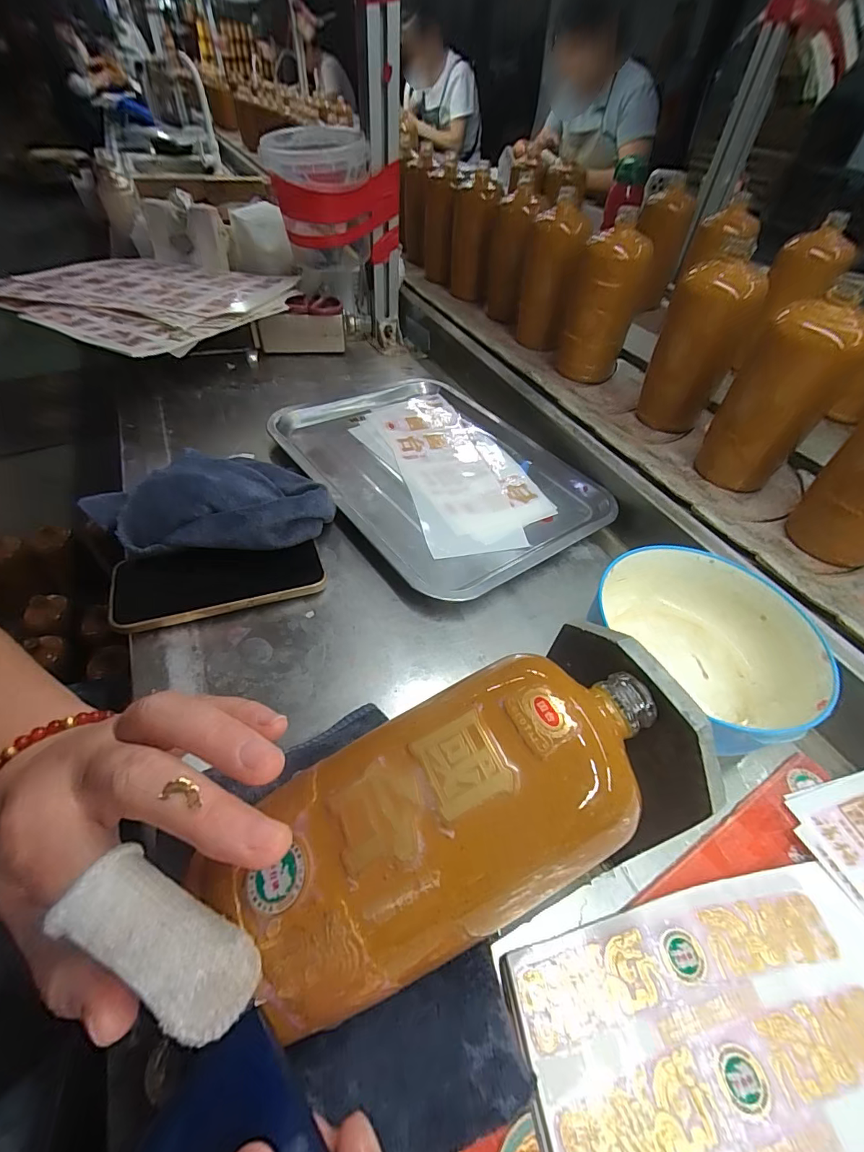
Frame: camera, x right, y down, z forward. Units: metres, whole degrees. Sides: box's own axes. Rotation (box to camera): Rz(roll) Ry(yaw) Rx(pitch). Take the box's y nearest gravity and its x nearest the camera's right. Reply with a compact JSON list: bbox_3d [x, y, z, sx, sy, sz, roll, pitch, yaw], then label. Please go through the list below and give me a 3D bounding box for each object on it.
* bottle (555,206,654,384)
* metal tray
[{"bbox_3d":[0.226,-0.365,0.607,0.088,0.173,0.075,14,48,8],"label":"bottle"},{"bbox_3d":[0.006,-0.125,0.511,0.274,0.032,0.357,-26,55,-25],"label":"metal tray"}]

